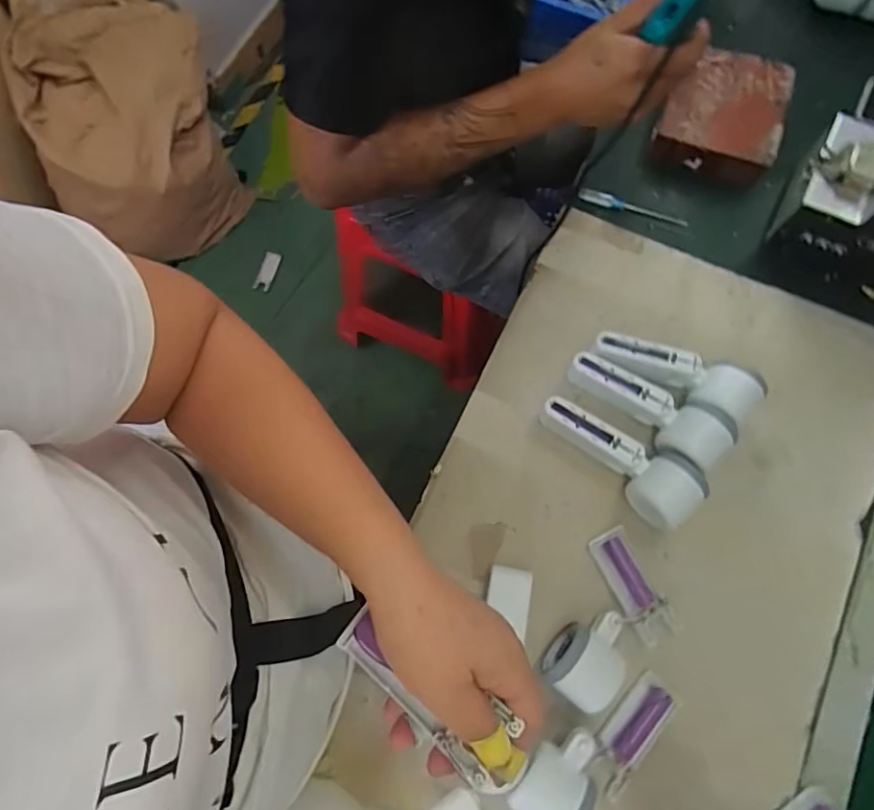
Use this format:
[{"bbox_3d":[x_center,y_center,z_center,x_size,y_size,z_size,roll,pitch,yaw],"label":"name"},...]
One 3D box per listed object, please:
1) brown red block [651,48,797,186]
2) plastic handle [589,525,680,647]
[{"bbox_3d":[0.335,-0.340,0.656,0.130,0.051,0.145,22,76,5],"label":"brown red block"},{"bbox_3d":[0.184,0.169,0.520,0.040,0.024,0.105,-29,77,-8],"label":"plastic handle"}]

